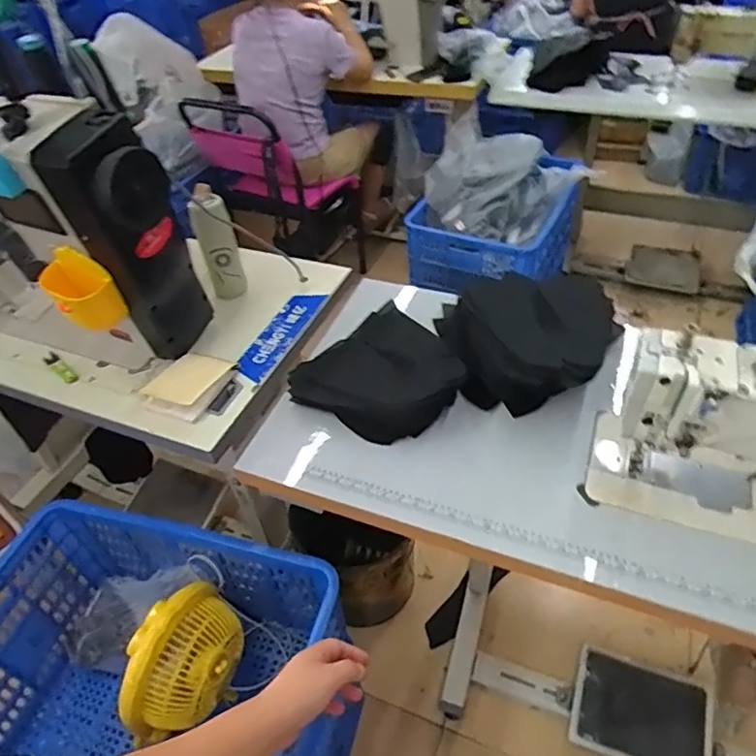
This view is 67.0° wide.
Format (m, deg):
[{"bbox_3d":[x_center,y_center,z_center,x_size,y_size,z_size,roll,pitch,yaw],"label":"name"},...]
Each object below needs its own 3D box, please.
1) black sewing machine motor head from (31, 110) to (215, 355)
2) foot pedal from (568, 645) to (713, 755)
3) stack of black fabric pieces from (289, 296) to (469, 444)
[{"bbox_3d":[-0.377,-0.194,0.910,0.159,0.388,0.113,-25,48,-18],"label":"black sewing machine motor head"},{"bbox_3d":[0.559,0.715,1.213,0.273,0.030,0.199,8,58,25],"label":"foot pedal"},{"bbox_3d":[0.009,0.000,0.971,0.265,0.064,0.244,-35,52,-25],"label":"stack of black fabric pieces"}]

